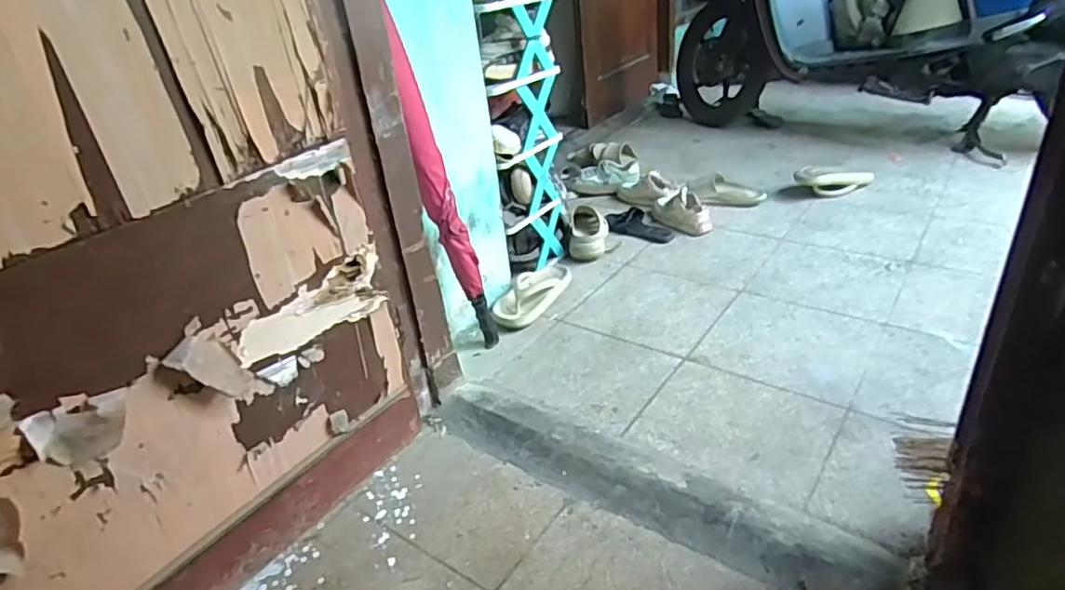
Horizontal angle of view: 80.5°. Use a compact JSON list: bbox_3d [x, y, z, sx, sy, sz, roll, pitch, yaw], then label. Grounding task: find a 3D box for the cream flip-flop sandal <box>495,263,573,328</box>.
[{"bbox_3d":[0.007,-0.008,1.488,0.106,0.049,0.292,12,35,28],"label":"cream flip-flop sandal"}]

